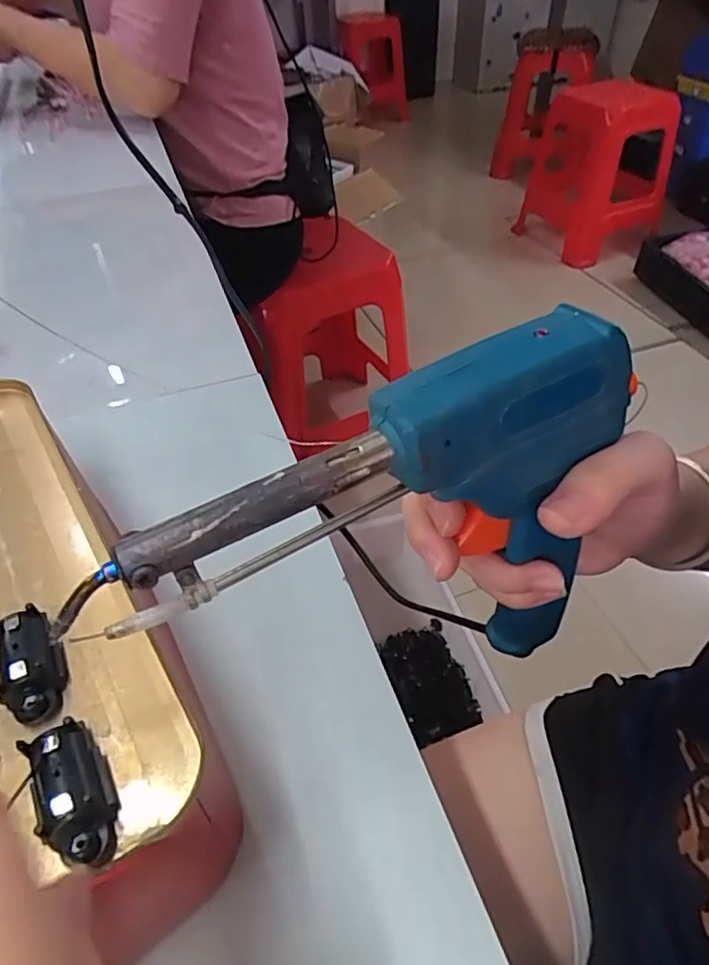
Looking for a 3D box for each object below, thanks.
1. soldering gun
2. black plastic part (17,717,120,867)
[{"bbox_3d":[0.005,0.021,0.202,0.177,0.121,0.033,-17,47,-16],"label":"soldering gun"},{"bbox_3d":[-0.073,0.080,0.157,0.016,0.015,0.035,-27,51,-24],"label":"black plastic part"}]

